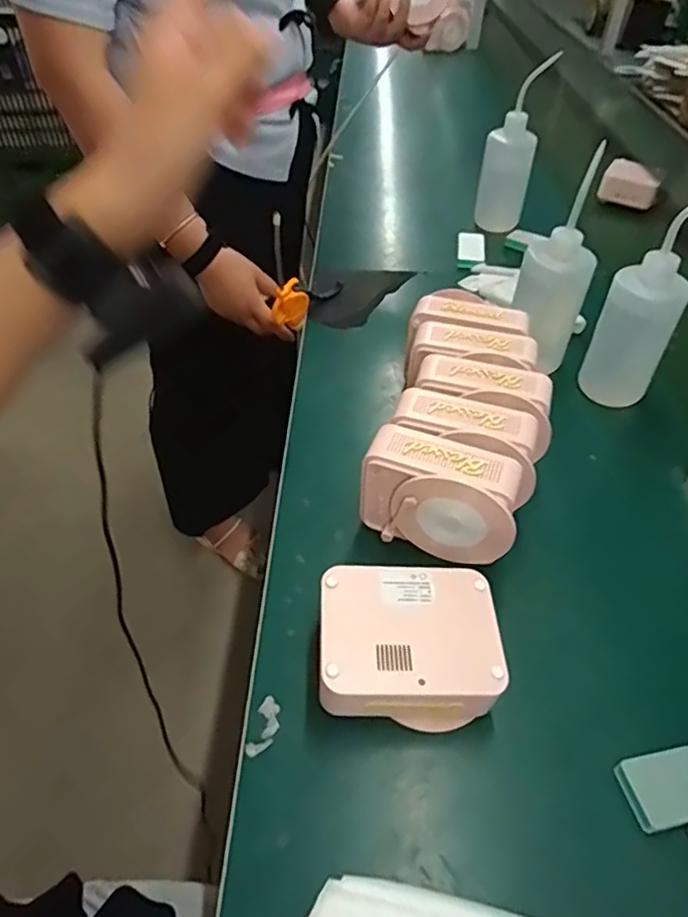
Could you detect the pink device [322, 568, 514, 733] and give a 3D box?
[{"bbox_3d":[0.047,0.139,0.438,0.128,0.058,0.101,1,45,-1],"label":"pink device"}]

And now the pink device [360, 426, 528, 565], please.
[{"bbox_3d":[0.082,0.040,0.513,0.129,0.107,0.056,18,47,16],"label":"pink device"}]

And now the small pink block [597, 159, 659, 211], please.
[{"bbox_3d":[0.534,-0.514,1.098,0.098,0.049,0.099,20,47,17],"label":"small pink block"}]

